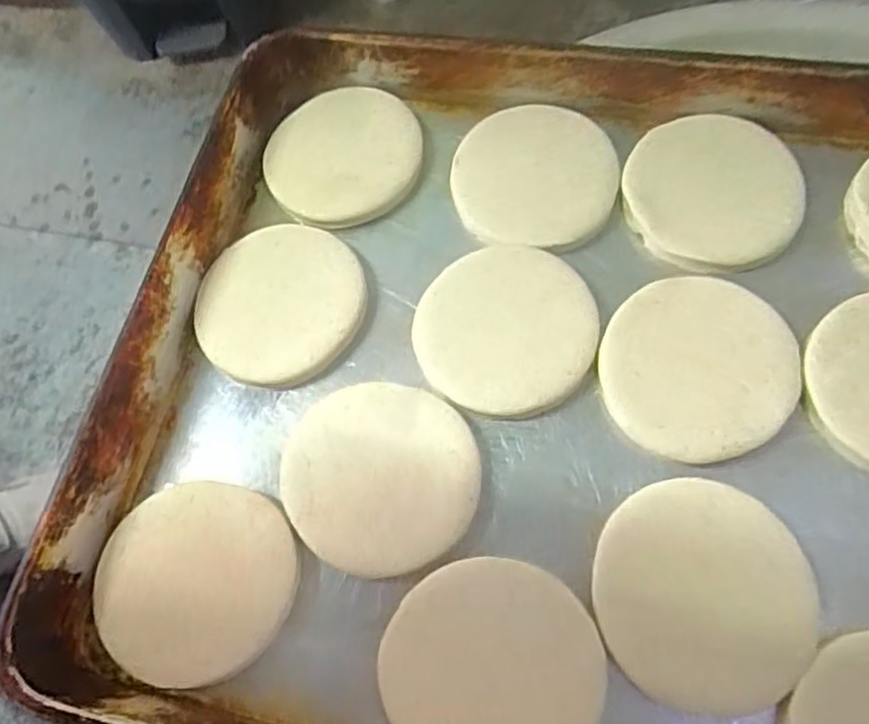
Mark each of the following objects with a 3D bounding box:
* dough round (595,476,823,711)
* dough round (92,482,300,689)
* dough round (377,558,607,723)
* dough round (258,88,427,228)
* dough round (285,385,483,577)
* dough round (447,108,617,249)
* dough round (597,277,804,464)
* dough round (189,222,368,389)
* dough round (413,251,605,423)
[{"bbox_3d":[0.125,0.106,0.327,0.095,0.013,0.097,9,69,10],"label":"dough round"},{"bbox_3d":[-0.119,0.110,0.356,0.098,0.018,0.092,-2,68,6],"label":"dough round"},{"bbox_3d":[0.026,0.140,0.326,0.098,0.014,0.092,-2,68,6],"label":"dough round"},{"bbox_3d":[-0.056,-0.132,0.445,0.092,0.008,0.102,3,68,8],"label":"dough round"},{"bbox_3d":[-0.028,0.057,0.361,0.098,0.008,0.093,-2,68,6],"label":"dough round"},{"bbox_3d":[0.060,-0.112,0.426,0.094,0.008,0.099,-2,68,6],"label":"dough round"},{"bbox_3d":[0.139,0.001,0.374,0.094,0.014,0.104,36,76,18],"label":"dough round"},{"bbox_3d":[-0.090,-0.035,0.407,0.095,0.013,0.100,-2,68,6],"label":"dough round"},{"bbox_3d":[0.039,-0.020,0.395,0.097,0.011,0.103,-2,68,6],"label":"dough round"}]

